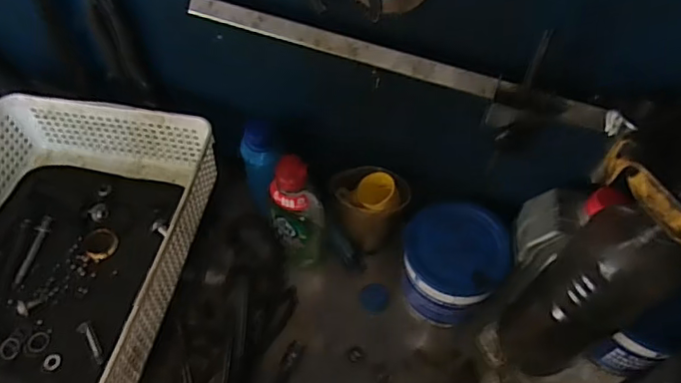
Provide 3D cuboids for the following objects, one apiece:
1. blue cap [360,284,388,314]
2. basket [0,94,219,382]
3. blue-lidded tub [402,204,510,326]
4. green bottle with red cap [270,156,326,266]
[{"bbox_3d":[0.039,0.119,0.622,0.032,0.007,0.032,0,54,-1],"label":"blue cap"},{"bbox_3d":[-0.281,0.058,0.546,0.243,0.087,0.311,9,54,5],"label":"basket"},{"bbox_3d":[0.114,0.078,0.571,0.100,0.092,0.097,0,54,-1],"label":"blue-lidded tub"},{"bbox_3d":[-0.046,0.027,0.590,0.054,0.171,0.034,-9,55,-7],"label":"green bottle with red cap"}]

